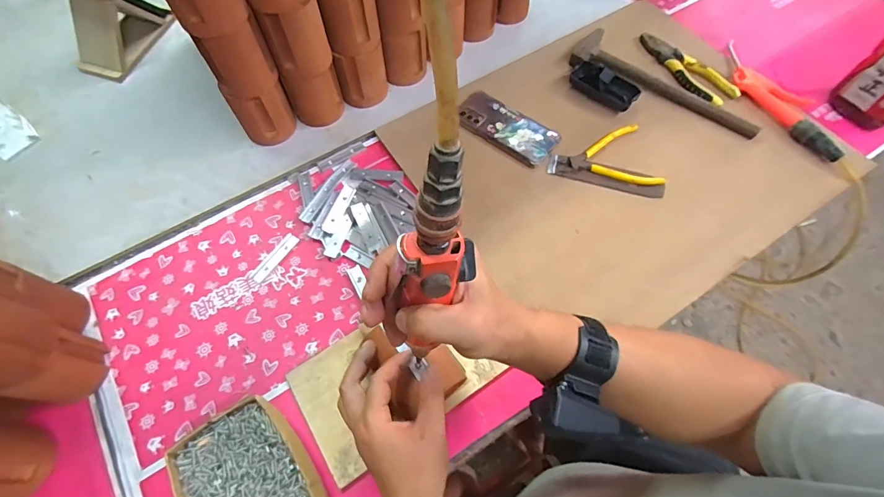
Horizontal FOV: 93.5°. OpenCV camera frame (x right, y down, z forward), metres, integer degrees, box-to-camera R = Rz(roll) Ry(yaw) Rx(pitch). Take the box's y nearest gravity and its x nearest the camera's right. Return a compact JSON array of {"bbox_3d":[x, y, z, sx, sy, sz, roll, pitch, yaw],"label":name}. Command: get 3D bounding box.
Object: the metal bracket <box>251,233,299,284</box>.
[{"bbox_3d":[-0.235,0.013,0.586,0.020,0.004,0.081,31,68,13],"label":"metal bracket"}]

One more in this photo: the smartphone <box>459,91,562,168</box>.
[{"bbox_3d":[0.101,-0.195,0.662,0.163,0.007,0.078,35,69,15],"label":"smartphone"}]

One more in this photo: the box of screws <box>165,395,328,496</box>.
[{"bbox_3d":[-0.194,0.256,0.435,0.117,0.052,0.178,-33,69,-15],"label":"box of screws"}]

